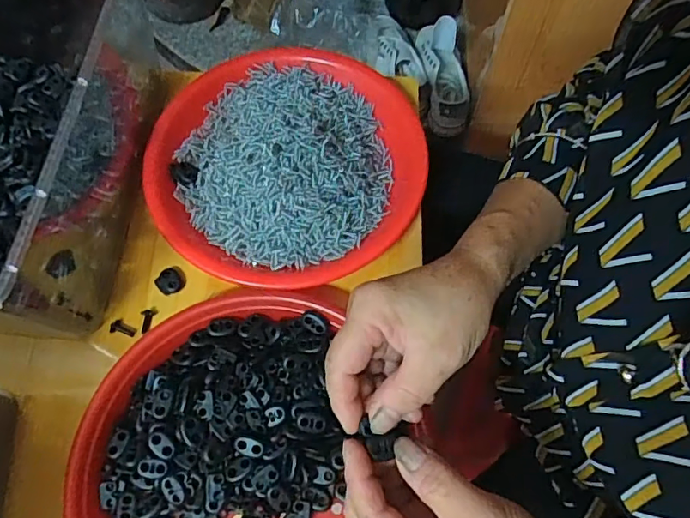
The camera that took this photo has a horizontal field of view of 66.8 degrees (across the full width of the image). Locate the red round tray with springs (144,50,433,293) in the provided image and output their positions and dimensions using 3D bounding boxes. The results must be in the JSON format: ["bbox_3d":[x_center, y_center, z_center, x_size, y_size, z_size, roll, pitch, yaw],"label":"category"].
[{"bbox_3d":[-0.047,-0.088,0.425,0.220,0.046,0.217,0,68,1],"label":"red round tray with springs"}]

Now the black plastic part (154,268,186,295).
[{"bbox_3d":[-0.137,0.017,0.411,0.022,0.005,0.021,0,68,1],"label":"black plastic part"}]

